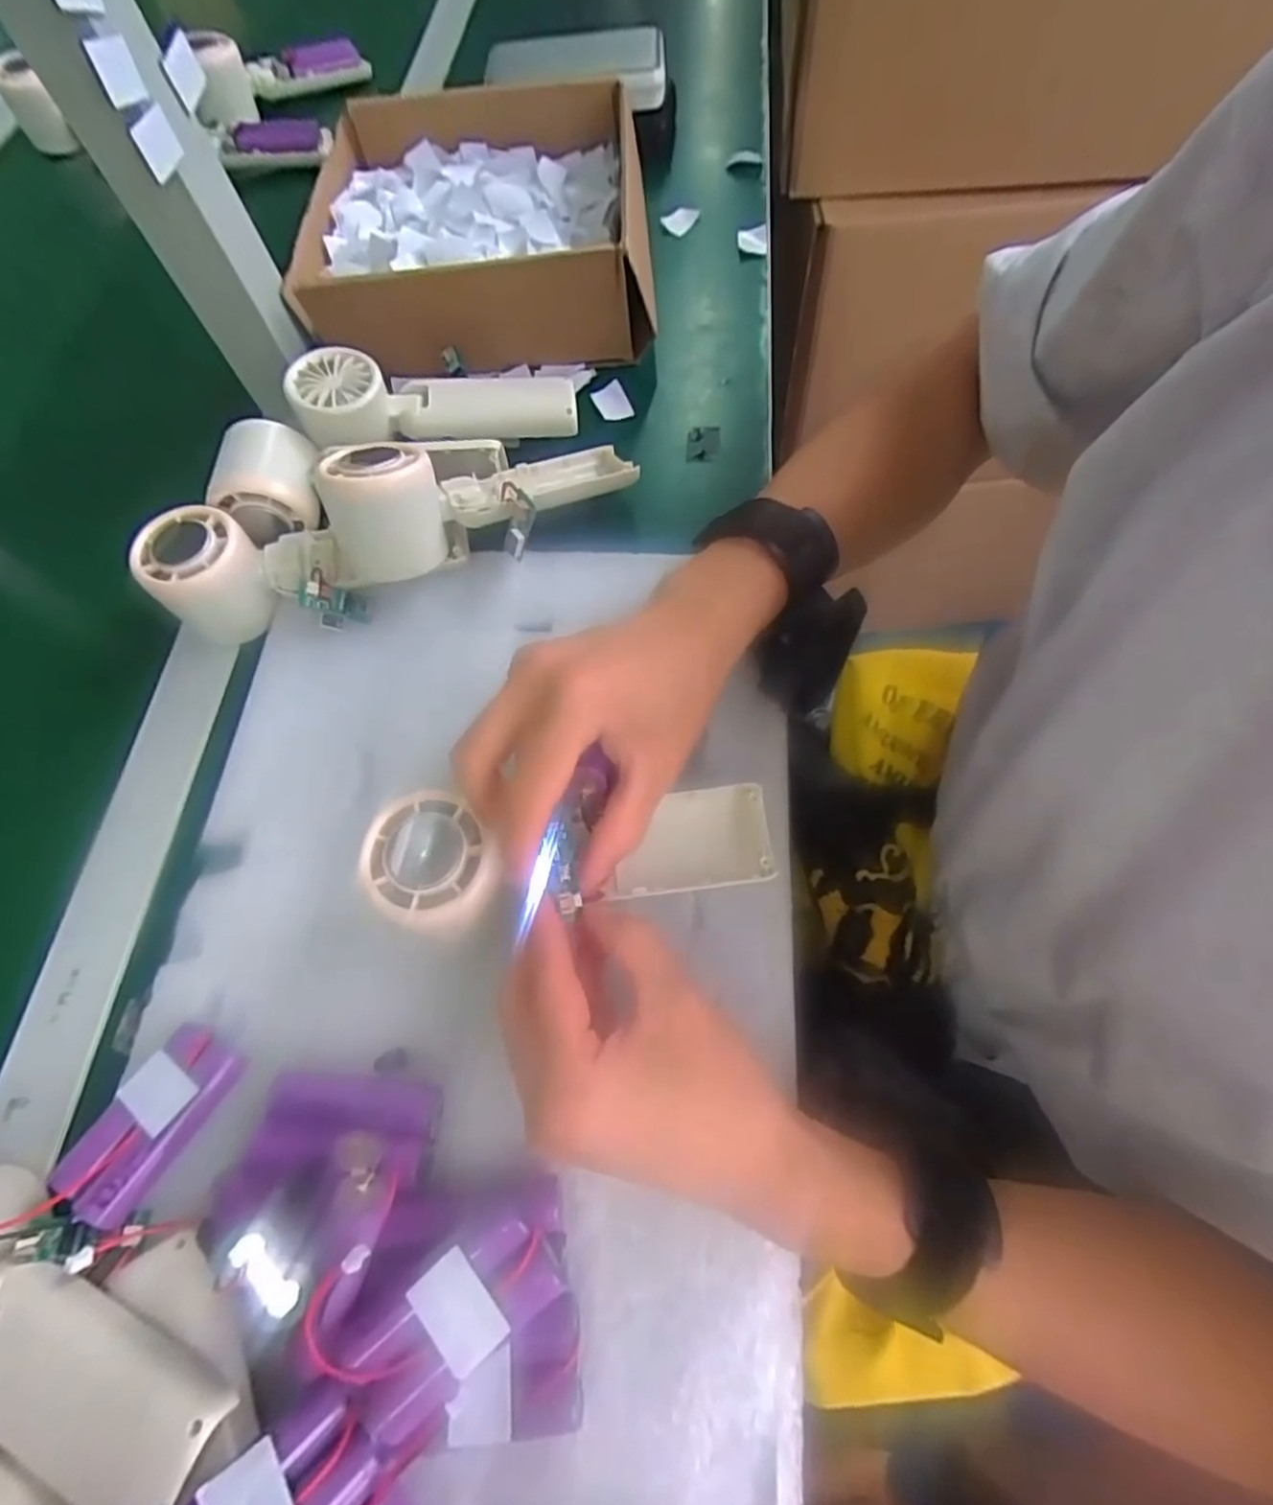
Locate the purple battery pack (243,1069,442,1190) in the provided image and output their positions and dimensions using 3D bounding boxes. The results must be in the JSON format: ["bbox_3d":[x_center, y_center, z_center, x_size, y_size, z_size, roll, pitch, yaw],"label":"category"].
[{"bbox_3d":[-0.112,0.144,0.270,0.068,0.023,0.033,4,67,5],"label":"purple battery pack"}]

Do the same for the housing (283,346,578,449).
[{"bbox_3d":[-0.118,-0.209,0.410,0.161,0.038,0.052,-5,66,1],"label":"housing"}]

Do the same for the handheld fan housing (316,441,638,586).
[{"bbox_3d":[-0.079,-0.139,0.364,0.160,0.051,0.075,-17,67,-5],"label":"handheld fan housing"}]

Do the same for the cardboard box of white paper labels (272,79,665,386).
[{"bbox_3d":[-0.105,-0.356,0.473,0.216,0.079,0.203,-2,66,2],"label":"cardboard box of white paper labels"}]

